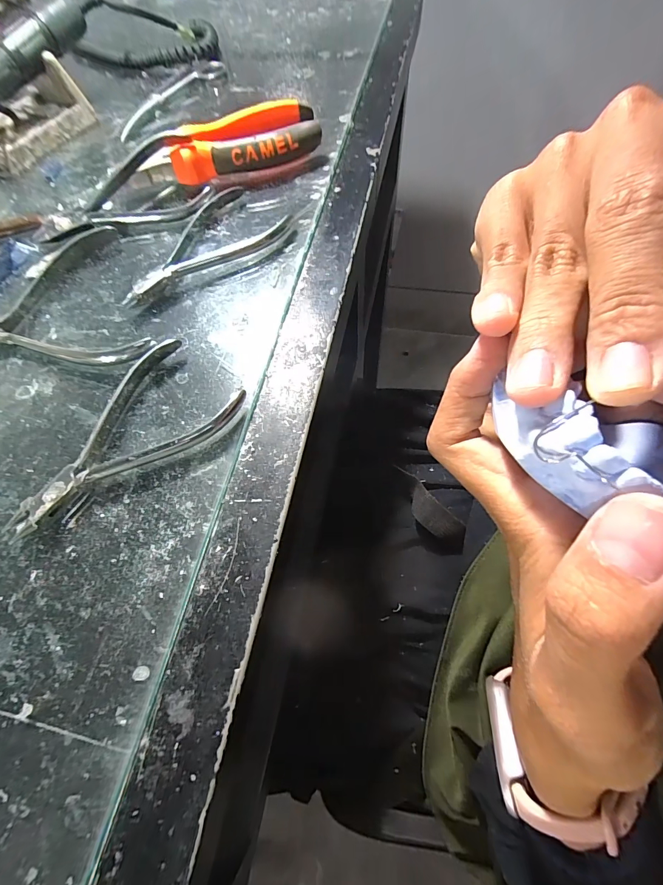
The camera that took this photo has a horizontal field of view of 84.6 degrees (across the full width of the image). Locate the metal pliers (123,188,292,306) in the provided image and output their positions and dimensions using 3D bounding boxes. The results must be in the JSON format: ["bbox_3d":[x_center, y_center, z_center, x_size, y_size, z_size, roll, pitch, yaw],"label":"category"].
[{"bbox_3d":[-0.086,-0.126,0.240,0.066,0.013,0.115,36,72,16],"label":"metal pliers"}]

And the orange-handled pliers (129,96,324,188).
[{"bbox_3d":[-0.077,-0.219,0.271,0.137,0.028,0.051,-17,67,-5],"label":"orange-handled pliers"}]

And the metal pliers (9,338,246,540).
[{"bbox_3d":[-0.110,-0.005,0.188,0.076,0.012,0.115,39,73,17],"label":"metal pliers"}]

